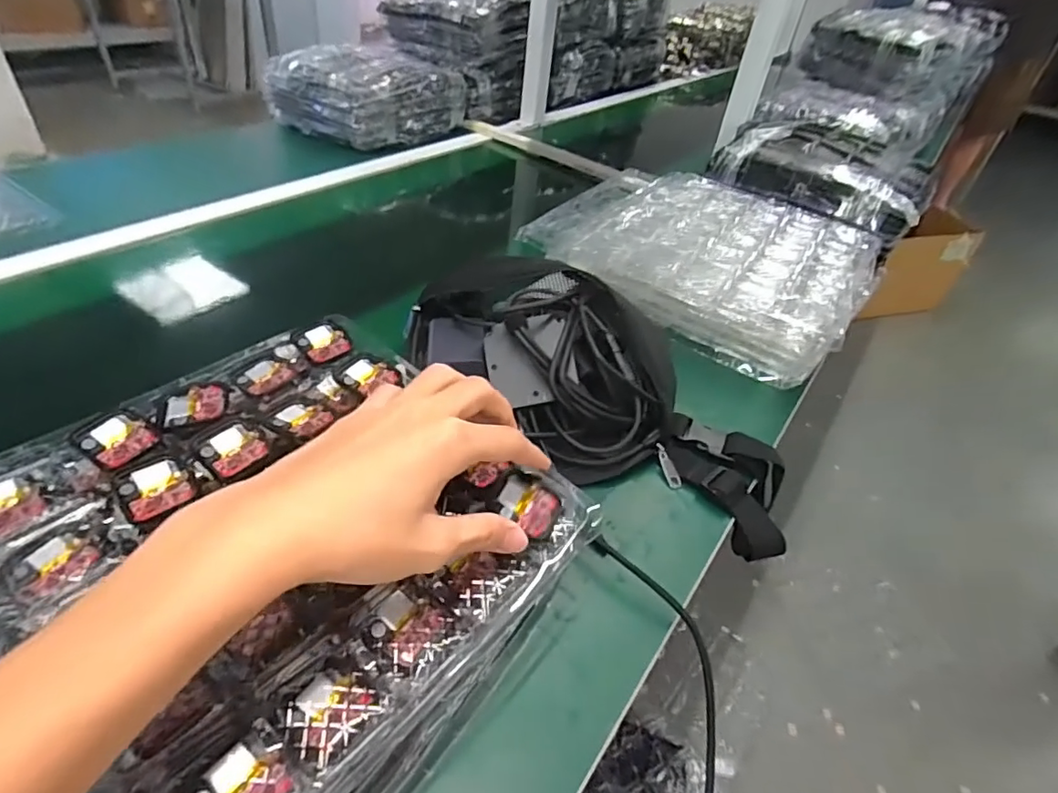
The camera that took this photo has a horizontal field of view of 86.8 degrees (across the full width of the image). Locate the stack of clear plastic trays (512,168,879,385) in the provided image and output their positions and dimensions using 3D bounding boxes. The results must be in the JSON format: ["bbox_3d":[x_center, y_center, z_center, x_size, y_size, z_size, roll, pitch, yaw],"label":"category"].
[{"bbox_3d":[0.231,-0.191,0.730,0.371,0.095,0.328,25,44,19],"label":"stack of clear plastic trays"}]

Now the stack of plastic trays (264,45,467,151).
[{"bbox_3d":[-0.307,-0.588,1.084,0.261,0.123,0.306,29,45,23],"label":"stack of plastic trays"}]

